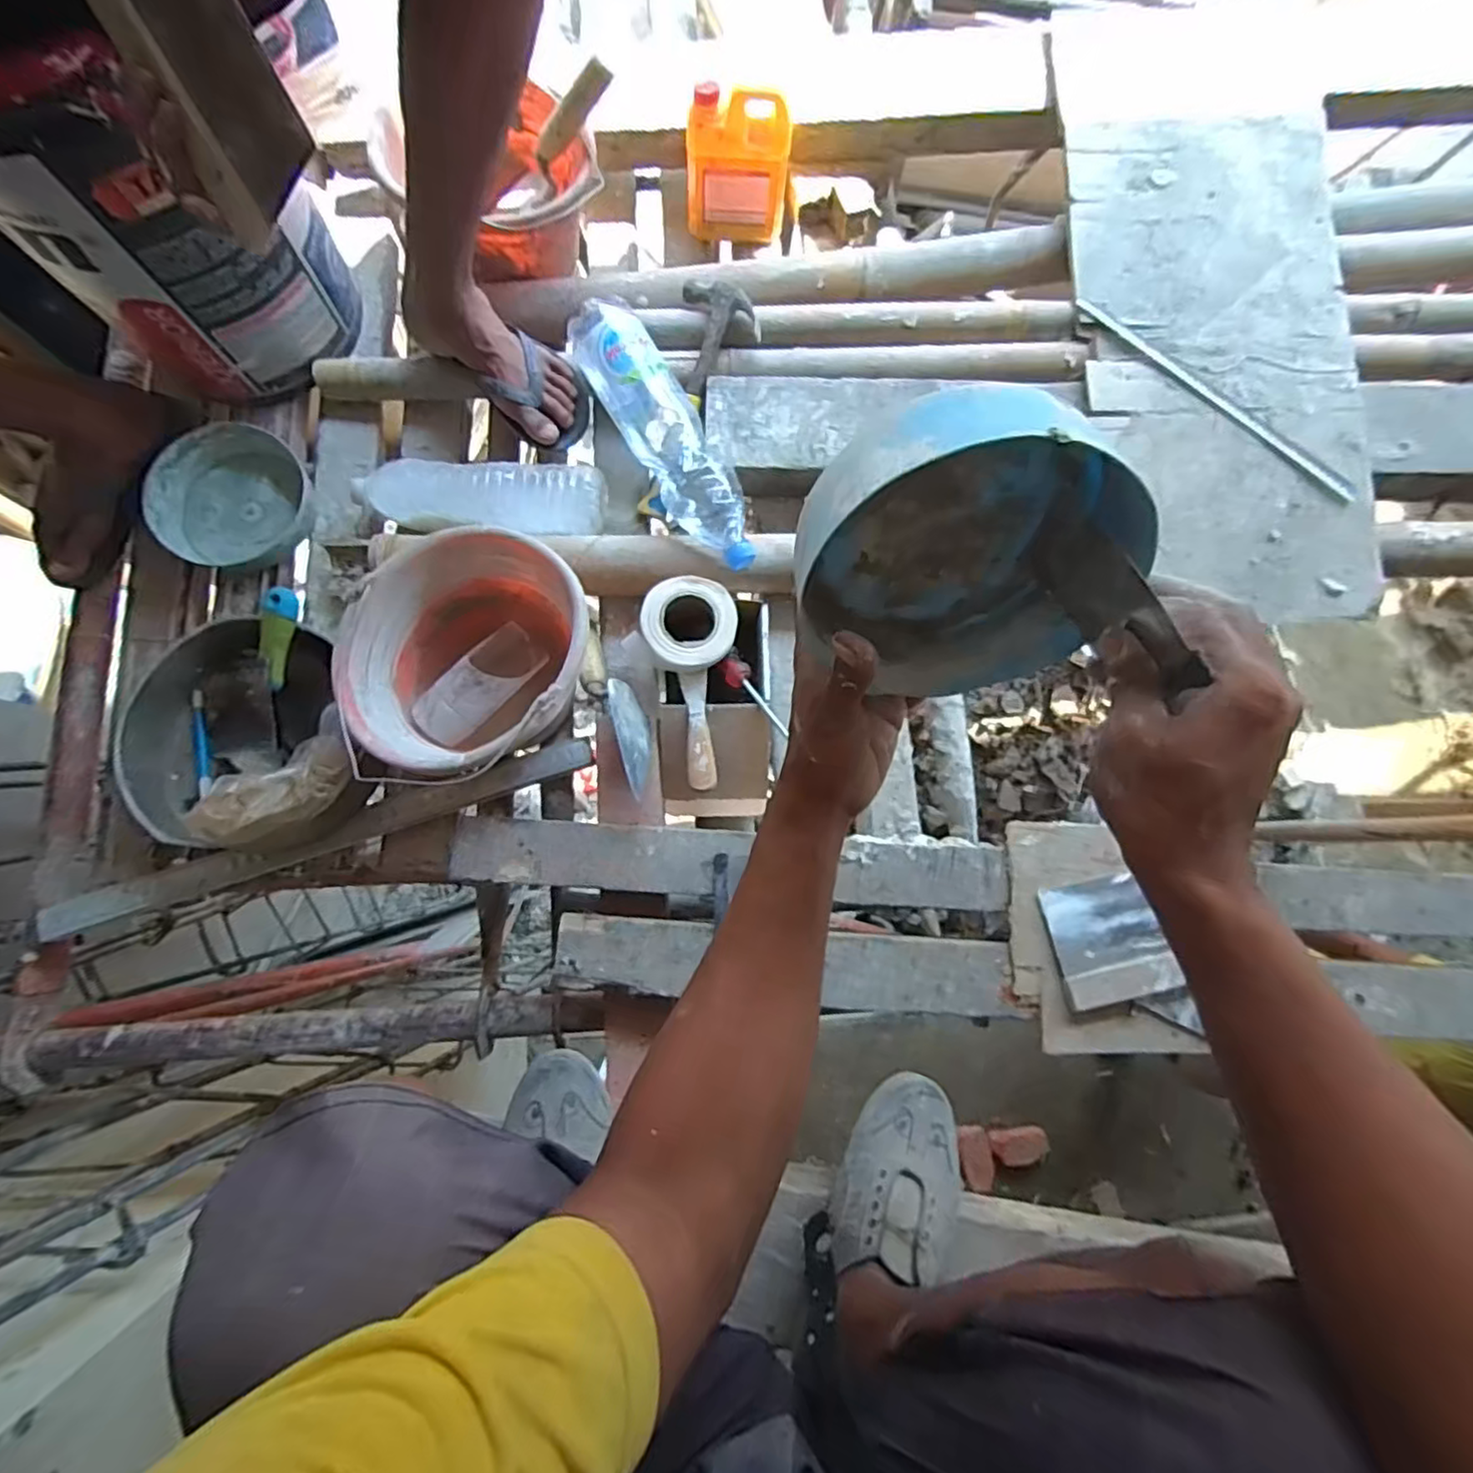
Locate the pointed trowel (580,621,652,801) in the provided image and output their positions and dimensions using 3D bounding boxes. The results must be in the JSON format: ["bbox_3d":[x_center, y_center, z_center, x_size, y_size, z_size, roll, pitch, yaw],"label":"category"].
[{"bbox_3d":[-0.137,-0.040,0.734,0.048,0.084,0.283,-26,48,-6],"label":"pointed trowel"}]

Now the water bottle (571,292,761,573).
[{"bbox_3d":[-0.081,-0.340,0.763,0.085,0.087,0.341,-29,84,-9],"label":"water bottle"}]

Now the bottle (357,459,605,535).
[{"bbox_3d":[-0.307,-0.284,0.802,0.290,0.074,0.087,2,80,-5],"label":"bottle"}]

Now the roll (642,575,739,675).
[{"bbox_3d":[-0.052,-0.122,0.748,0.102,0.065,0.098,13,79,-3],"label":"roll"}]

